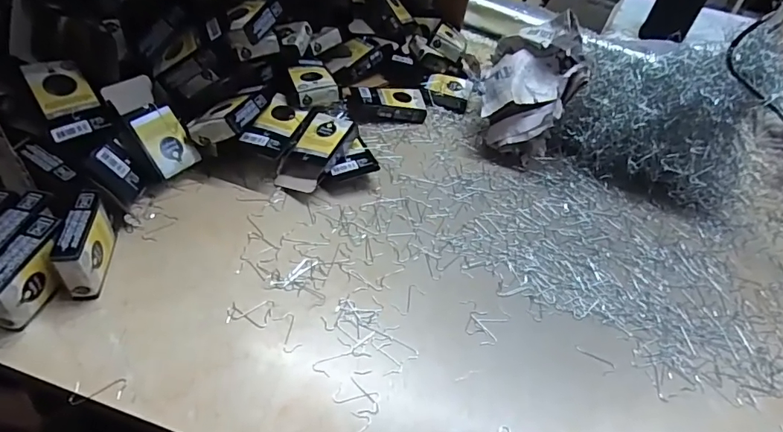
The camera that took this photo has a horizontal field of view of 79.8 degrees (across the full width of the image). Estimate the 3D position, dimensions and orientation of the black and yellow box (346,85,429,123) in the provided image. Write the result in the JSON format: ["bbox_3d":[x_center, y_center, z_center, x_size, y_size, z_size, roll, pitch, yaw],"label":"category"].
[{"bbox_3d":[-0.004,-0.151,0.625,0.097,0.021,0.047,-1,47,-10],"label":"black and yellow box"}]

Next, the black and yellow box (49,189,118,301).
[{"bbox_3d":[-0.251,0.023,0.387,0.020,0.054,0.074,0,46,-9],"label":"black and yellow box"}]

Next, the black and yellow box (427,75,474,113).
[{"bbox_3d":[0.081,-0.176,0.667,0.061,0.023,0.055,13,46,3],"label":"black and yellow box"}]

